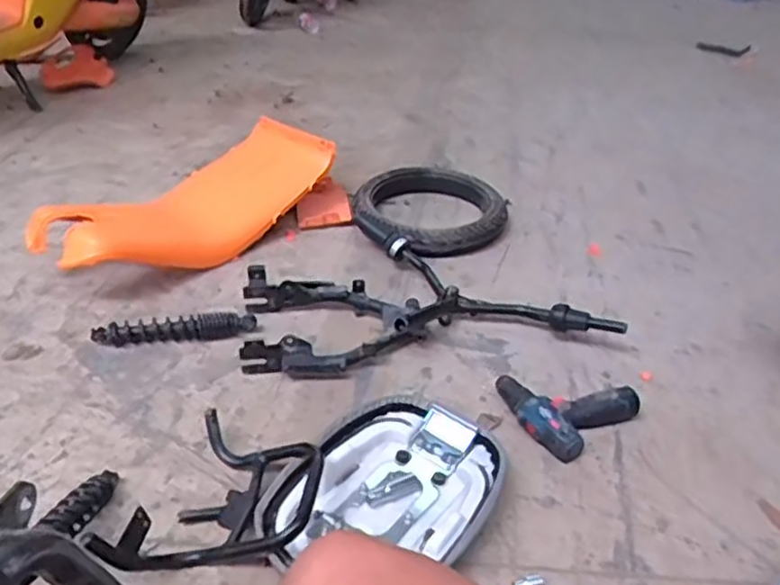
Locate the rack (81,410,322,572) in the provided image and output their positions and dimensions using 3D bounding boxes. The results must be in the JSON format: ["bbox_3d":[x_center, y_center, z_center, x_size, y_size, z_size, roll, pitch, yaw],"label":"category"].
[{"bbox_3d":[-0.212,0.276,0.949,0.215,0.125,0.277,10,35,10],"label":"rack"}]

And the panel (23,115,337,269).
[{"bbox_3d":[-0.434,-0.192,1.558,0.265,0.180,0.656,28,41,31],"label":"panel"}]

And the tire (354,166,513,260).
[{"bbox_3d":[0.103,-0.207,1.703,0.373,0.076,0.402,1,34,-4],"label":"tire"}]

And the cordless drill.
[{"bbox_3d":[0.293,0.183,1.179,0.185,0.056,0.180,-20,41,-31],"label":"cordless drill"}]

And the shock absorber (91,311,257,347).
[{"bbox_3d":[-0.399,0.071,1.302,0.293,0.044,0.043,-4,35,-11],"label":"shock absorber"}]

